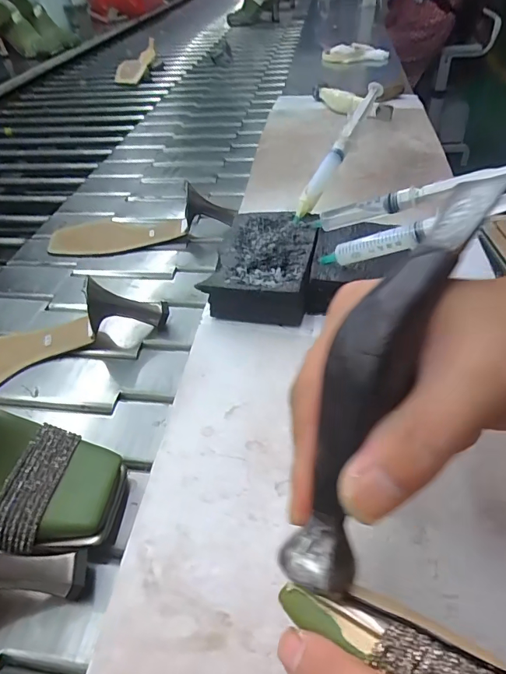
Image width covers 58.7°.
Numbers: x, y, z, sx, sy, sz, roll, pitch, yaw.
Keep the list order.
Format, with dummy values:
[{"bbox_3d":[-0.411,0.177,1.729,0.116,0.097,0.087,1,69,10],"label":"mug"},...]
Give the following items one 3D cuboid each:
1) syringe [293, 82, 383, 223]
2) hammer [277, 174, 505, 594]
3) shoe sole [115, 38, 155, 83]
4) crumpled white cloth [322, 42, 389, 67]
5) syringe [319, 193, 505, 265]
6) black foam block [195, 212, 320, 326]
[{"bbox_3d":[0.084,-0.181,0.428,0.018,0.027,0.168,23,74,28],"label":"syringe"},{"bbox_3d":[0.048,0.006,0.162,0.027,0.038,0.169,22,83,27],"label":"hammer"},{"bbox_3d":[-0.314,-0.747,1.230,0.087,0.032,0.198,9,59,16],"label":"shoe sole"},{"bbox_3d":[0.233,-0.649,1.035,0.146,0.045,0.058,-10,42,-5],"label":"crumpled white cloth"},{"bbox_3d":[0.119,-0.074,0.308,0.170,0.017,0.013,-14,31,41],"label":"syringe"},{"bbox_3d":[0.012,-0.066,0.395,0.078,0.033,0.121,6,44,13],"label":"black foam block"}]

